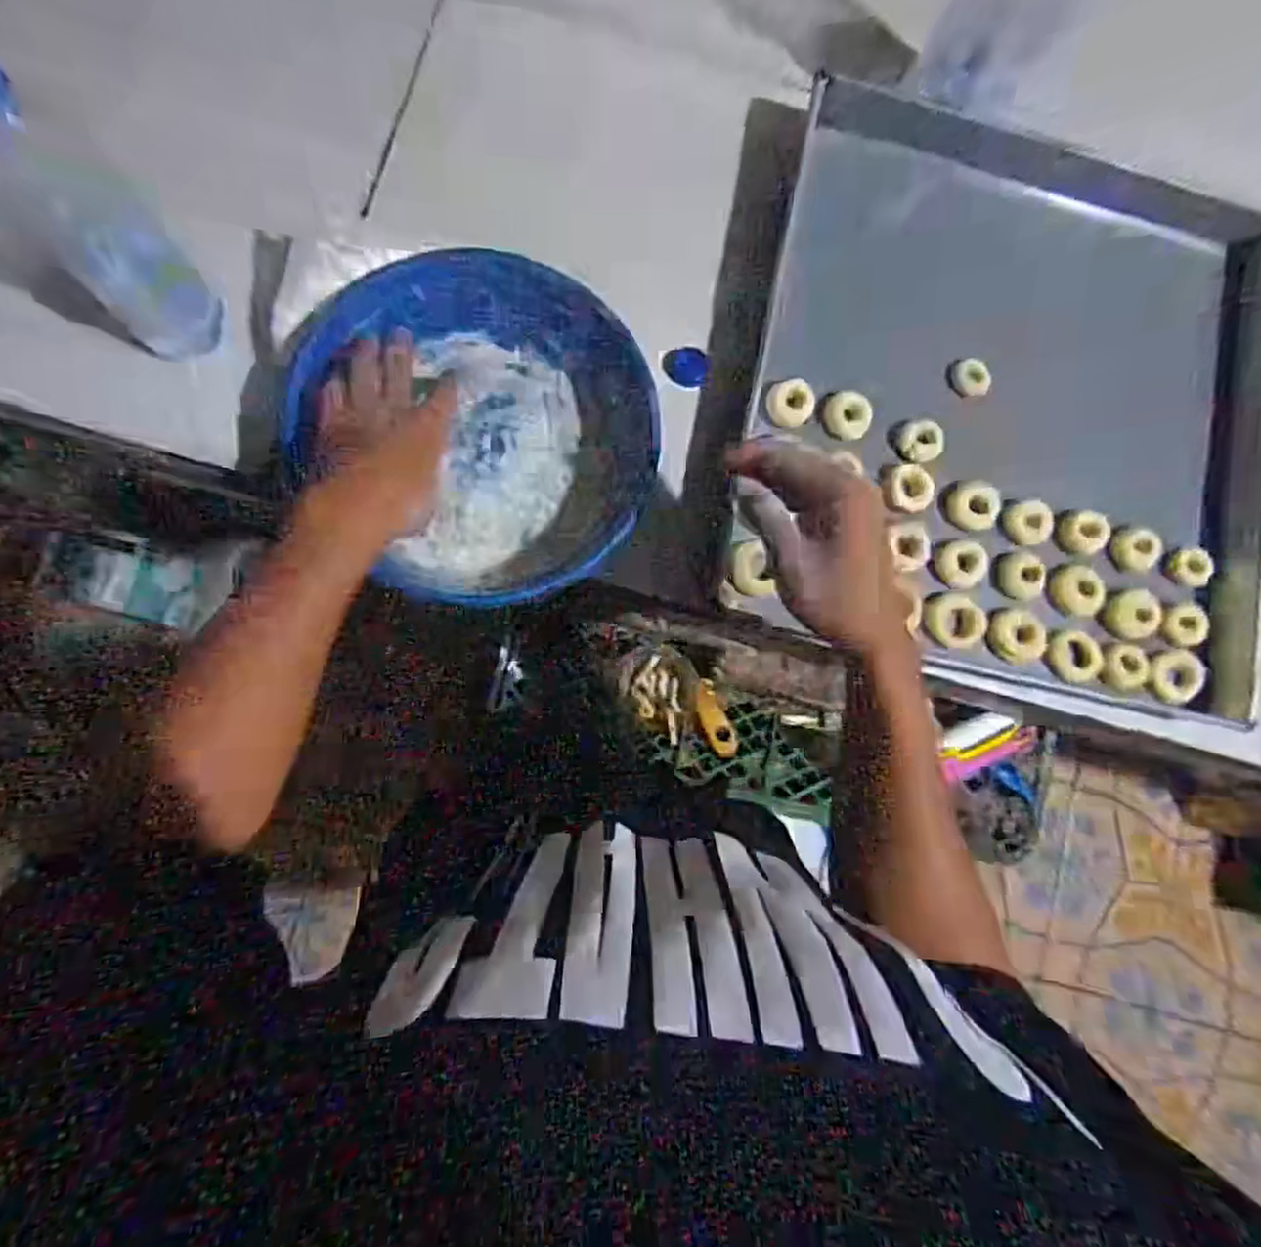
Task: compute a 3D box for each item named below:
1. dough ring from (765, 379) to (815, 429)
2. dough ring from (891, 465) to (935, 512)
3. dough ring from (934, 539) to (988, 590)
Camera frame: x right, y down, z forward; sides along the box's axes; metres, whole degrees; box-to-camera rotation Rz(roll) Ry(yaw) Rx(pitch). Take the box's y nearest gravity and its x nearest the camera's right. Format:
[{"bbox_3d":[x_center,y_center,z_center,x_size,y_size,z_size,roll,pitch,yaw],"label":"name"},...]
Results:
[{"bbox_3d":[0.135,-0.185,0.595,0.039,0.011,0.041,0,83,-4],"label":"dough ring"},{"bbox_3d":[0.233,-0.112,0.589,0.033,0.020,0.041,7,82,-3],"label":"dough ring"},{"bbox_3d":[0.279,-0.050,0.597,0.041,0.012,0.040,0,83,-4],"label":"dough ring"}]

